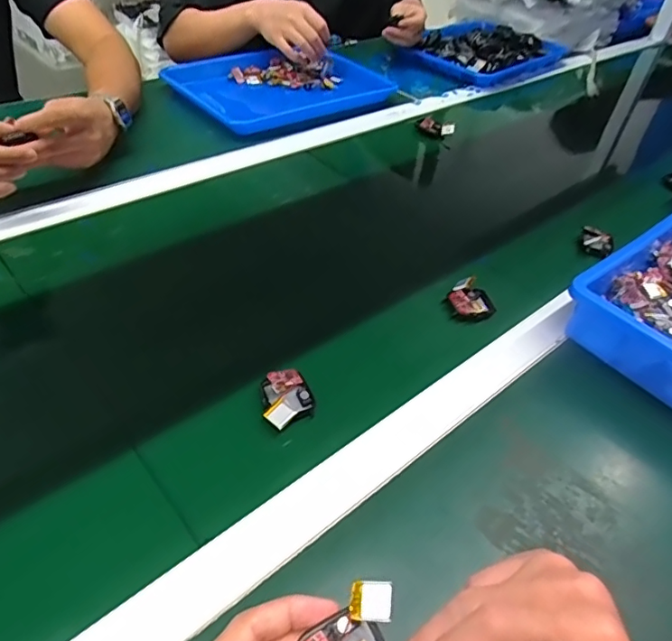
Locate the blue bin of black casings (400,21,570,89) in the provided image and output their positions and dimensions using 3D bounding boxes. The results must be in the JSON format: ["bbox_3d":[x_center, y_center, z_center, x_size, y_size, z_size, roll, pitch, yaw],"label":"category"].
[{"bbox_3d":[0.298,-0.555,1.110,0.226,0.060,0.330,36,49,28],"label":"blue bin of black casings"}]

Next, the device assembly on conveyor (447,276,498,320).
[{"bbox_3d":[0.137,-0.021,0.549,0.042,0.019,0.049,-26,52,-31],"label":"device assembly on conveyor"}]

